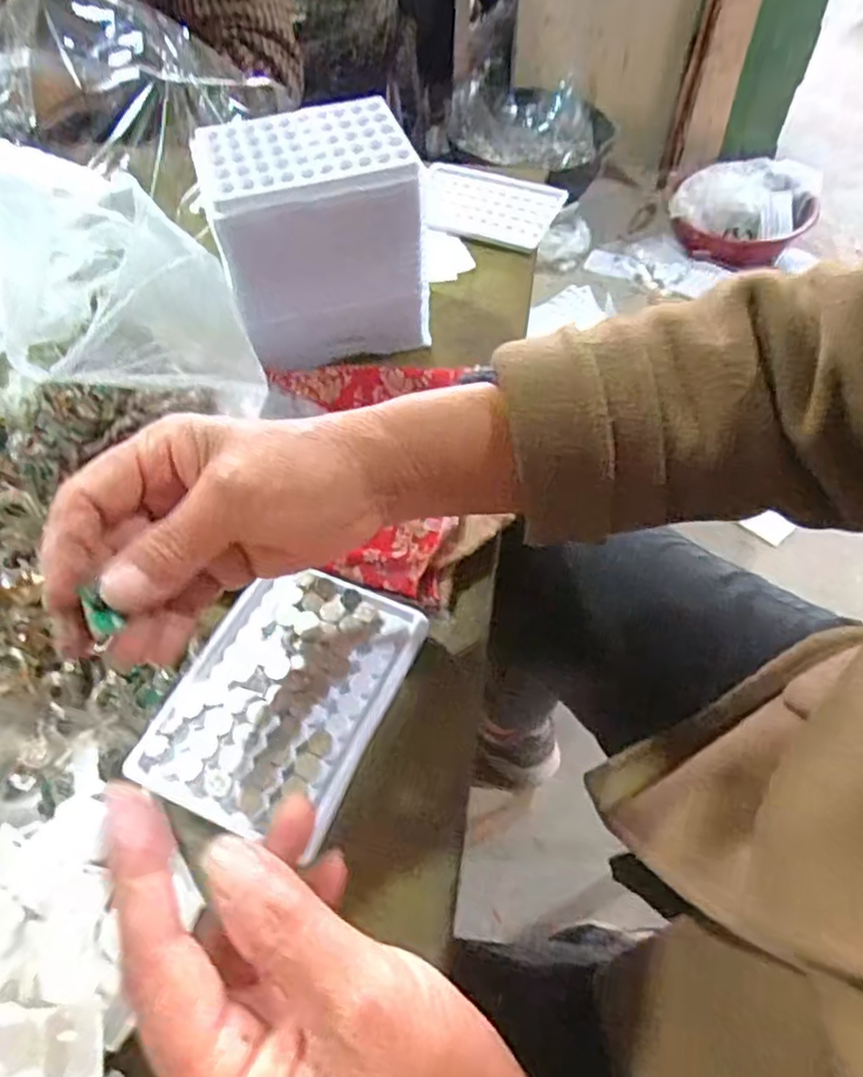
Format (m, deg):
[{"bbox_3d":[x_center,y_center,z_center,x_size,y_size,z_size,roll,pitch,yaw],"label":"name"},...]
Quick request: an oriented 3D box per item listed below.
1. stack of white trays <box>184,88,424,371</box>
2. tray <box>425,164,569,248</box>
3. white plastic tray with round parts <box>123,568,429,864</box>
[{"bbox_3d":[-0.073,-0.195,0.458,0.130,0.127,0.094,-19,57,-13],"label":"stack of white trays"},{"bbox_3d":[0.046,-0.292,0.598,0.126,0.008,0.093,17,57,12],"label":"tray"},{"bbox_3d":[-0.071,0.073,0.333,0.095,0.011,0.127,20,57,14],"label":"white plastic tray with round parts"}]

